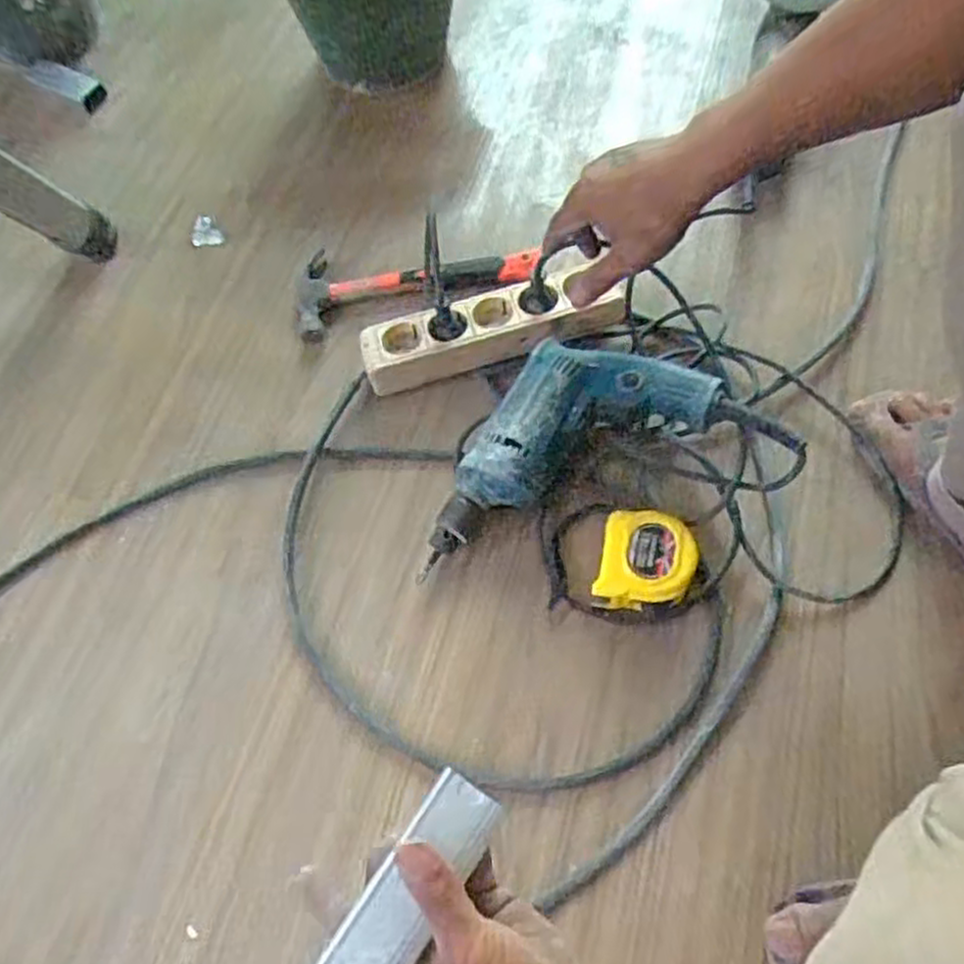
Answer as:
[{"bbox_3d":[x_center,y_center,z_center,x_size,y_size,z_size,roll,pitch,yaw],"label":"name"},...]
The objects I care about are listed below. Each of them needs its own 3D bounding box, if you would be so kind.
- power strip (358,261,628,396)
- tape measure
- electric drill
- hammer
[{"bbox_3d":[0.007,-0.143,0.720,0.237,0.039,0.061,-14,65,0],"label":"power strip"},{"bbox_3d":[0.134,0.065,0.648,0.080,0.051,0.083,12,65,10],"label":"tape measure"},{"bbox_3d":[0.089,-0.047,0.668,0.302,0.100,0.155,-15,63,-3],"label":"electric drill"},{"bbox_3d":[-0.069,-0.217,0.808,0.251,0.023,0.093,-13,63,-2],"label":"hammer"}]

